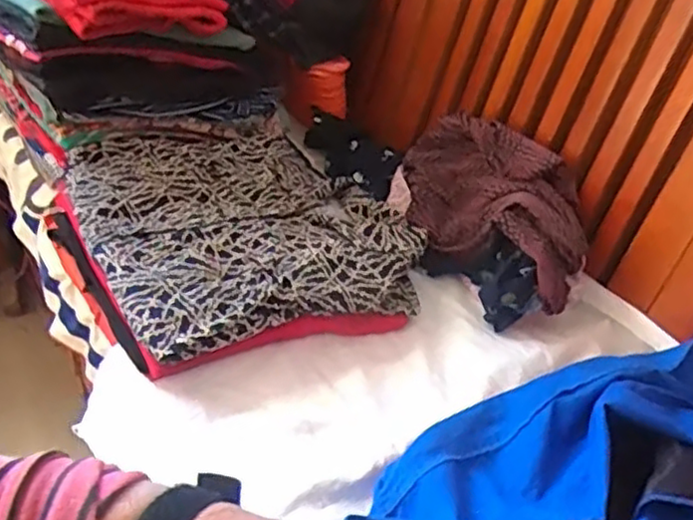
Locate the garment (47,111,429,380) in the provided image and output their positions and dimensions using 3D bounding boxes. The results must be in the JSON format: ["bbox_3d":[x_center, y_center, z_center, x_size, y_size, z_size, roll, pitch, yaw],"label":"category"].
[{"bbox_3d":[-0.117,-0.044,0.802,0.350,0.061,0.368,-13,42,-25],"label":"garment"}]

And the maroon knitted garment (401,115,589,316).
[{"bbox_3d":[0.167,-0.071,0.827,0.148,0.093,0.280,-28,50,-37],"label":"maroon knitted garment"}]

